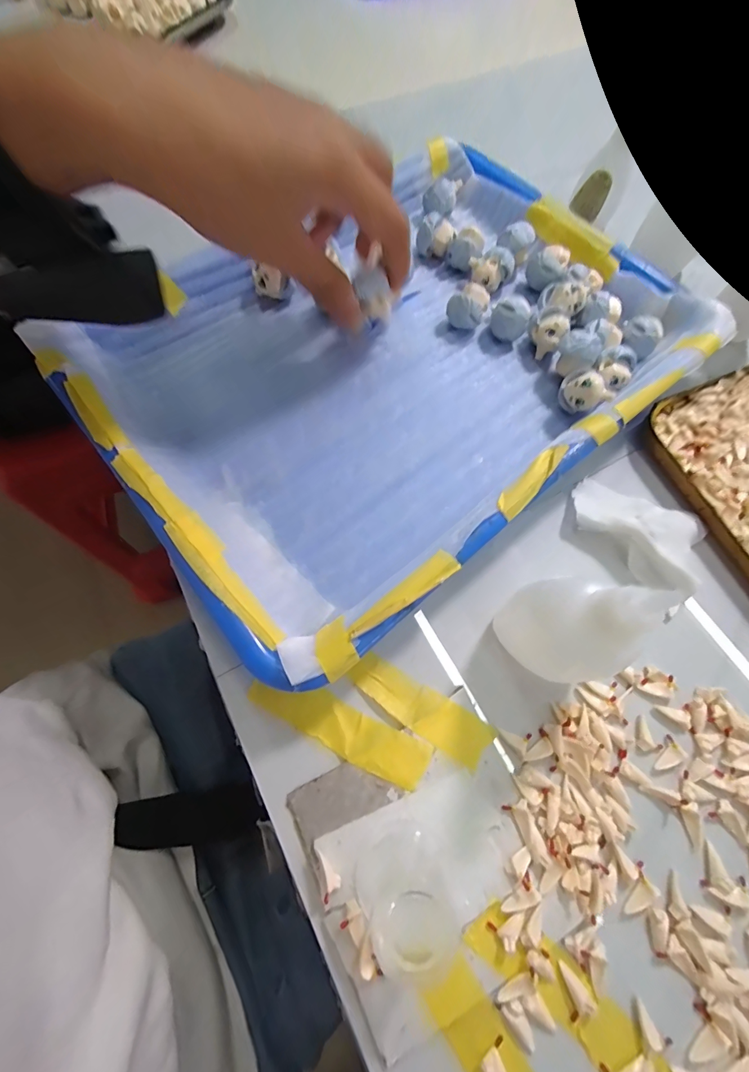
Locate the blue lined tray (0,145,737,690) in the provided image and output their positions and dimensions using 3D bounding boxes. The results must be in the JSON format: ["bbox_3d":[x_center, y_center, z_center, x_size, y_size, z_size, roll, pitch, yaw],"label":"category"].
[{"bbox_3d":[0.013,-0.106,0.231,0.320,0.030,0.234,-38,75,-13],"label":"blue lined tray"}]

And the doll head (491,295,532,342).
[{"bbox_3d":[0.087,-0.137,0.246,0.023,0.023,0.019,21,71,7],"label":"doll head"}]

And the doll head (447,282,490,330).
[{"bbox_3d":[0.059,-0.144,0.247,0.023,0.022,0.021,16,71,5],"label":"doll head"}]

